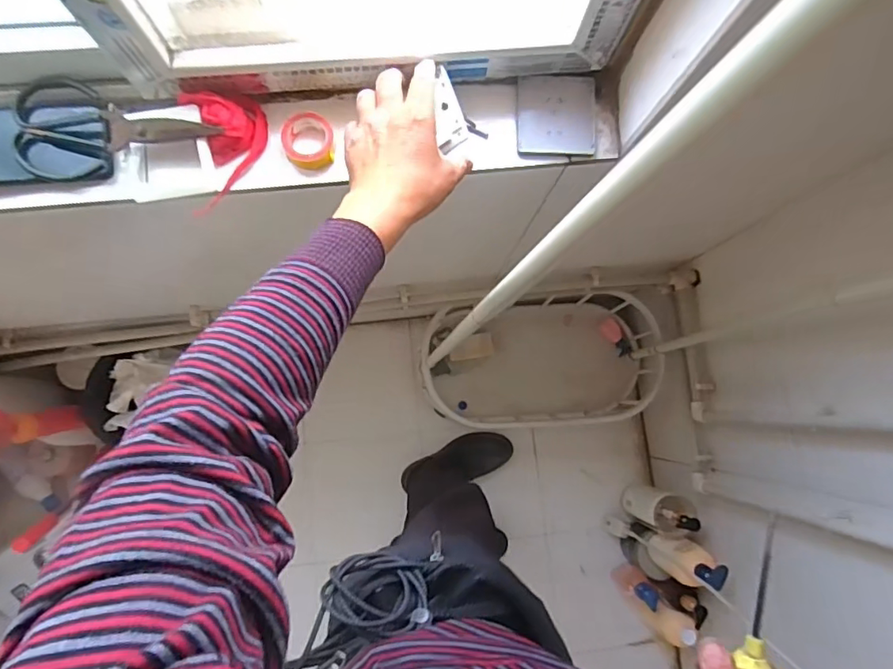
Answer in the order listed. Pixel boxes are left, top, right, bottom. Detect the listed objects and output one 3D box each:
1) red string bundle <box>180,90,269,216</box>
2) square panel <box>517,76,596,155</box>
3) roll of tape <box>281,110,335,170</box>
[{"bbox_3d":[-0.227,-0.193,0.561,0.078,0.041,0.119,-7,83,-5],"label":"red string bundle"},{"bbox_3d":[0.125,-0.248,0.609,0.086,0.008,0.093,2,83,-4],"label":"square panel"},{"bbox_3d":[-0.147,-0.208,0.578,0.053,0.025,0.055,1,83,-4],"label":"roll of tape"}]

